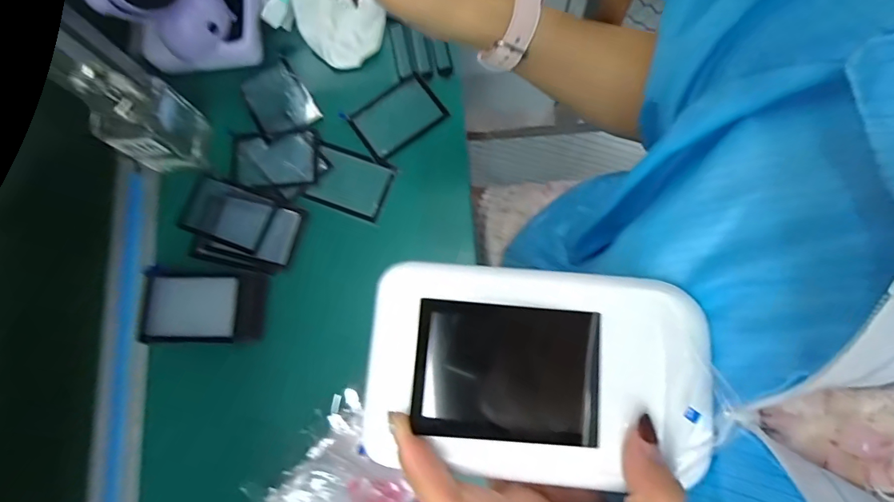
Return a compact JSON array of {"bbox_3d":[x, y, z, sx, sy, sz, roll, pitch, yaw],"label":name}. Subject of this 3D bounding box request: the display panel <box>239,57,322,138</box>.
[{"bbox_3d":[-0.164,-0.146,0.439,0.055,0.004,0.079,-33,75,-6],"label":"display panel"}]

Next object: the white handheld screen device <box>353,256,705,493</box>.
[{"bbox_3d":[0.038,0.053,0.203,0.148,0.017,0.091,4,79,2],"label":"white handheld screen device"}]

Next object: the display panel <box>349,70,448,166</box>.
[{"bbox_3d":[-0.047,-0.128,0.428,0.080,0.004,0.059,-34,80,-5],"label":"display panel"}]

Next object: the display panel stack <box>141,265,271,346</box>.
[{"bbox_3d":[-0.206,0.046,0.383,0.093,0.032,0.062,0,79,1],"label":"display panel stack"}]

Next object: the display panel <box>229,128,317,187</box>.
[{"bbox_3d":[-0.163,-0.087,0.425,0.081,0.004,0.056,-6,79,0],"label":"display panel"}]

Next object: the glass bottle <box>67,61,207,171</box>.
[{"bbox_3d":[-0.254,-0.111,0.377,0.057,0.107,0.058,-4,79,1],"label":"glass bottle"}]

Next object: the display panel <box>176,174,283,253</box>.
[{"bbox_3d":[-0.200,-0.035,0.411,0.078,0.004,0.055,20,80,5],"label":"display panel"}]

